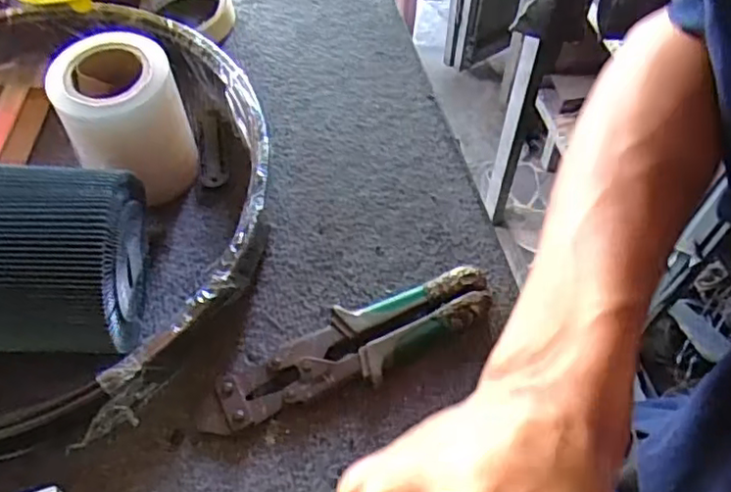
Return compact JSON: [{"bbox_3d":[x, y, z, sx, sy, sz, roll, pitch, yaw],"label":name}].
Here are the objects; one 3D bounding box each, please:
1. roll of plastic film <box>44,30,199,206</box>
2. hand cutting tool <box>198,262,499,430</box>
[{"bbox_3d":[-0.169,-0.087,0.466,0.077,0.102,0.068,-22,60,-13],"label":"roll of plastic film"},{"bbox_3d":[-0.011,0.065,0.421,0.197,0.022,0.051,-20,60,-12],"label":"hand cutting tool"}]

